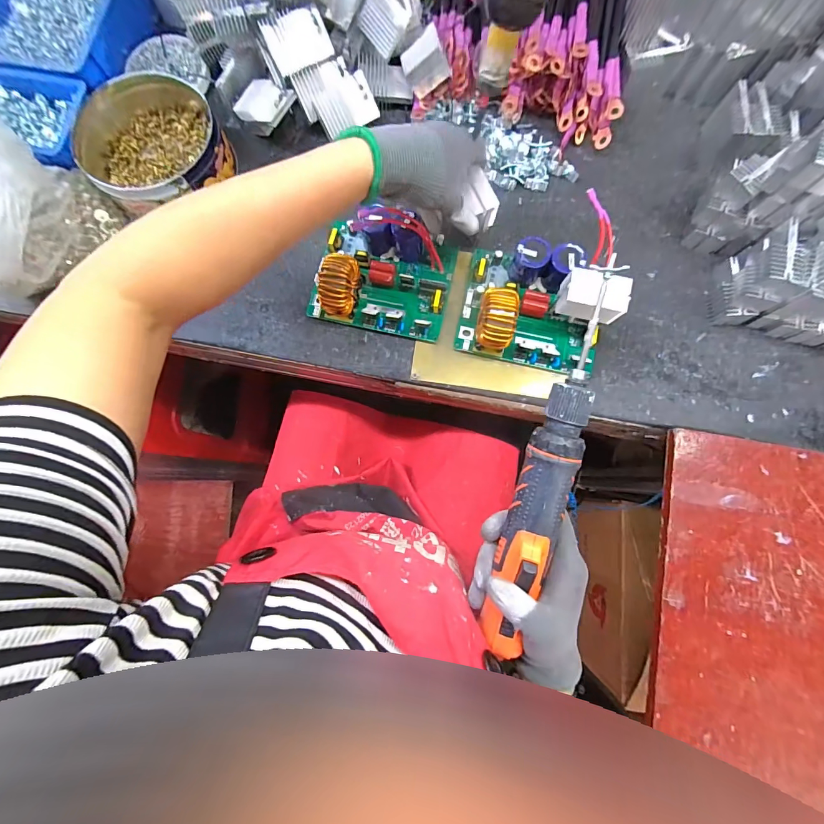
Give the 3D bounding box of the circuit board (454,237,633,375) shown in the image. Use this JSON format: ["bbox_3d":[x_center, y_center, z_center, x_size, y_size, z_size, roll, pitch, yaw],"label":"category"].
[{"bbox_3d":[0.130,-0.114,0.388,0.149,0.069,0.120,12,82,1],"label":"circuit board"}]

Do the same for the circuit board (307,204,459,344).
[{"bbox_3d":[-0.029,-0.150,0.402,0.141,0.050,0.114,14,82,1],"label":"circuit board"}]

